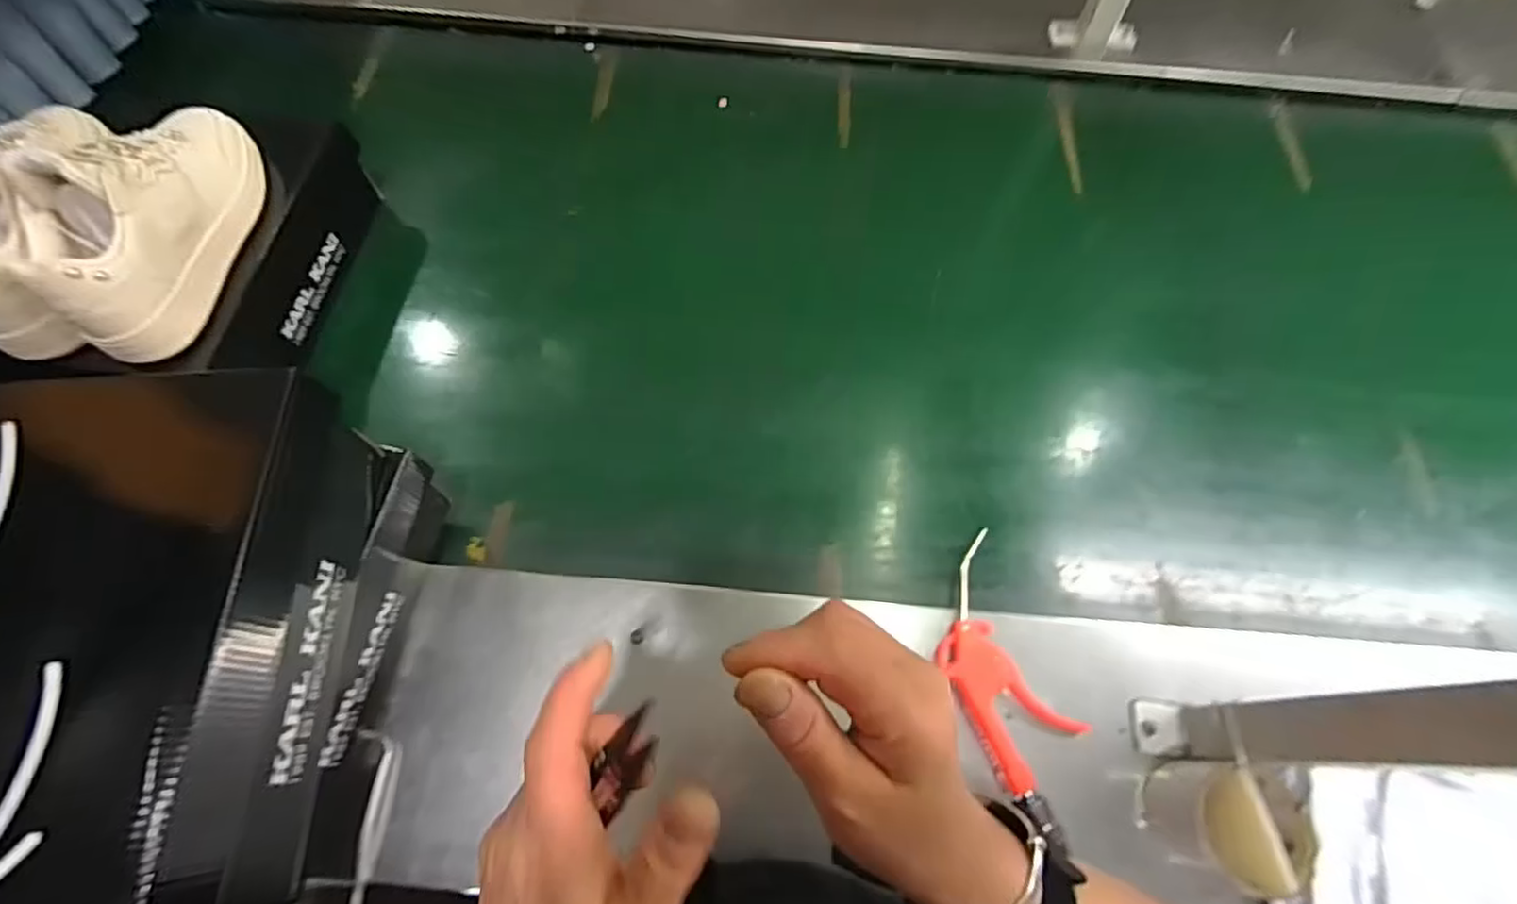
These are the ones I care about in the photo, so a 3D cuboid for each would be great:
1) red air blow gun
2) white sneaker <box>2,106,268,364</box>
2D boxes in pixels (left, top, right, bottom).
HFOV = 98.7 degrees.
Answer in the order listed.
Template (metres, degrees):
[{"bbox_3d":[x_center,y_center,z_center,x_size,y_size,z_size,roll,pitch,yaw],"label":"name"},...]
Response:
[{"bbox_3d":[0.201,0.173,0.552,0.085,0.025,0.192,-18,66,-9],"label":"red air blow gun"},{"bbox_3d":[-0.517,-0.215,0.550,0.094,0.109,0.255,3,64,0],"label":"white sneaker"}]

